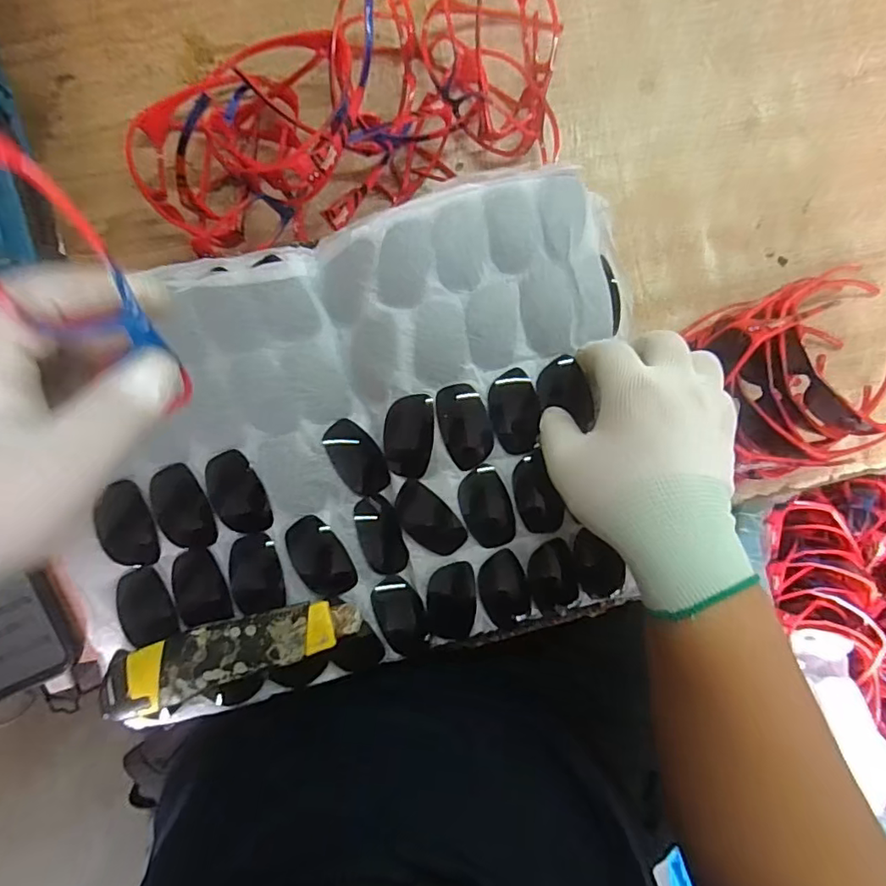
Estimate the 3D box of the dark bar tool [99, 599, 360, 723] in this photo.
[{"bbox_3d":[-0.132,0.128,0.355,0.155,0.030,0.038,-18,94,-3],"label":"dark bar tool"}]

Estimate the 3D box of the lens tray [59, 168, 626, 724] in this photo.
[{"bbox_3d":[-0.053,0.007,0.373,0.366,0.061,0.280,-14,94,-3],"label":"lens tray"}]

